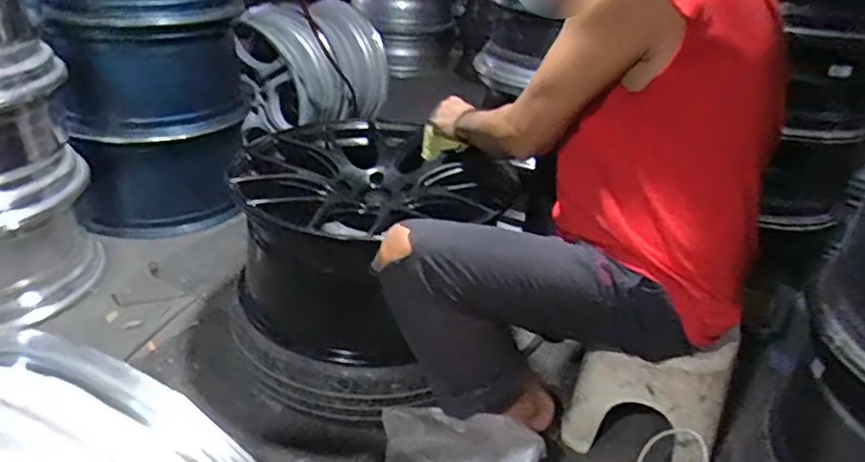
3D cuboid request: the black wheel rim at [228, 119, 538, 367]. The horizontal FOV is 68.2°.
[{"bbox_3d":[-0.128,0.007,1.187,0.477,0.275,0.442,21,33,27],"label":"black wheel rim"}]

